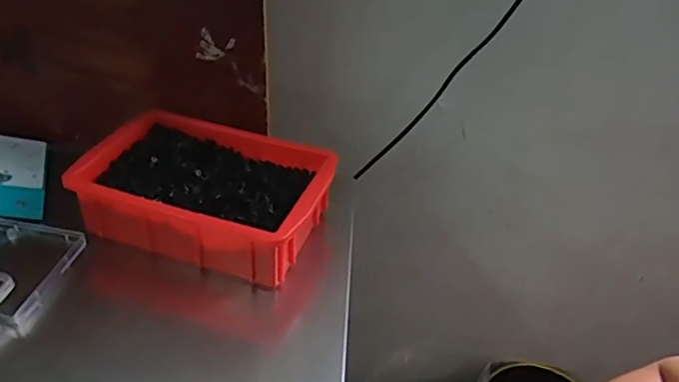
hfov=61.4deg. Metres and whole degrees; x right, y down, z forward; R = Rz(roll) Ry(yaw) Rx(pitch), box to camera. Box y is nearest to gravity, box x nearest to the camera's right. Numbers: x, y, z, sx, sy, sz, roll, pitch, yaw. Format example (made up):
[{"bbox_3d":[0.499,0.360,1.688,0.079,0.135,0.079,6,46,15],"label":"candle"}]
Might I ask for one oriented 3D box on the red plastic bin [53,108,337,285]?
[{"bbox_3d":[-0.118,0.001,0.507,0.197,0.064,0.123,15,36,12],"label":"red plastic bin"}]

